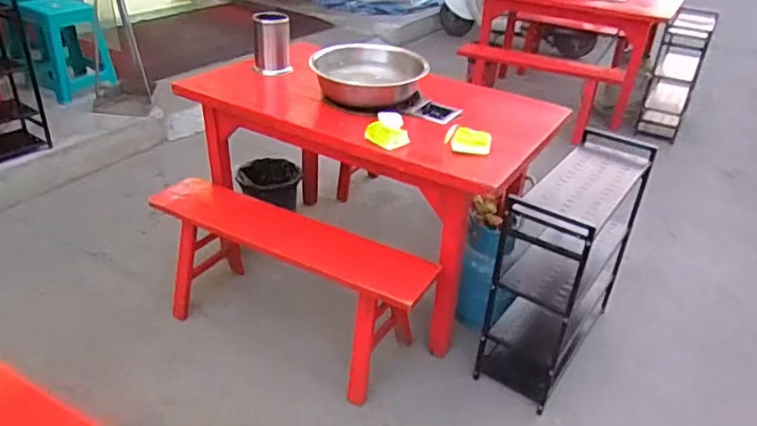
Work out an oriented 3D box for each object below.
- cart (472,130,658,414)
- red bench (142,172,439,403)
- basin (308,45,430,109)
[{"bbox_3d":[0.561,0.152,1.795,0.269,0.617,0.582,24,37,28],"label":"cart"},{"bbox_3d":[-0.293,0.216,1.842,0.957,0.382,0.324,20,36,23],"label":"red bench"},{"bbox_3d":[-0.049,-0.457,1.901,0.302,0.116,0.307,-26,43,-38],"label":"basin"}]

